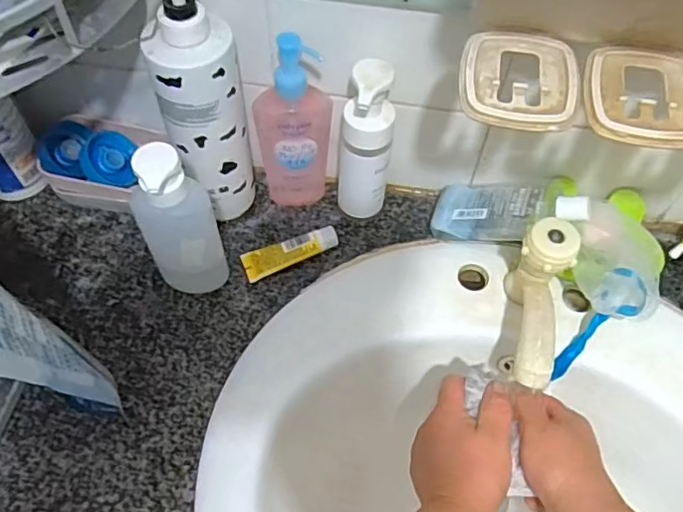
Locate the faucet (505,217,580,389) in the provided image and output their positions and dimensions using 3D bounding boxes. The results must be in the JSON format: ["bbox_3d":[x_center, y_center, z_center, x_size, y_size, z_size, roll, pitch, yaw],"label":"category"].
[{"bbox_3d":[0.156,0.048,0.474,0.042,0.096,0.128,17,59,9],"label":"faucet"}]

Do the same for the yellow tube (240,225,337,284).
[{"bbox_3d":[-0.049,-0.004,0.552,0.093,0.021,0.029,-17,60,-12],"label":"yellow tube"}]

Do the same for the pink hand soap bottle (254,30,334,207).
[{"bbox_3d":[-0.045,-0.115,0.525,0.069,0.186,0.044,0,58,-1],"label":"pink hand soap bottle"}]

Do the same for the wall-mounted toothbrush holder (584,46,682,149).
[{"bbox_3d":[0.183,-0.096,0.343,0.071,0.016,0.064,9,58,4],"label":"wall-mounted toothbrush holder"}]

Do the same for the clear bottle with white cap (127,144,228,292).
[{"bbox_3d":[-0.136,-0.023,0.473,0.053,0.170,0.046,26,61,14],"label":"clear bottle with white cap"}]

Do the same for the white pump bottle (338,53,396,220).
[{"bbox_3d":[0.022,-0.097,0.522,0.048,0.177,0.047,4,58,1],"label":"white pump bottle"}]

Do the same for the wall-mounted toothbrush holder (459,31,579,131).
[{"bbox_3d":[0.109,-0.108,0.349,0.069,0.016,0.065,8,58,3],"label":"wall-mounted toothbrush holder"}]

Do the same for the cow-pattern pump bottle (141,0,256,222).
[{"bbox_3d":[-0.117,-0.129,0.479,0.070,0.272,0.067,-8,59,-7],"label":"cow-pattern pump bottle"}]

